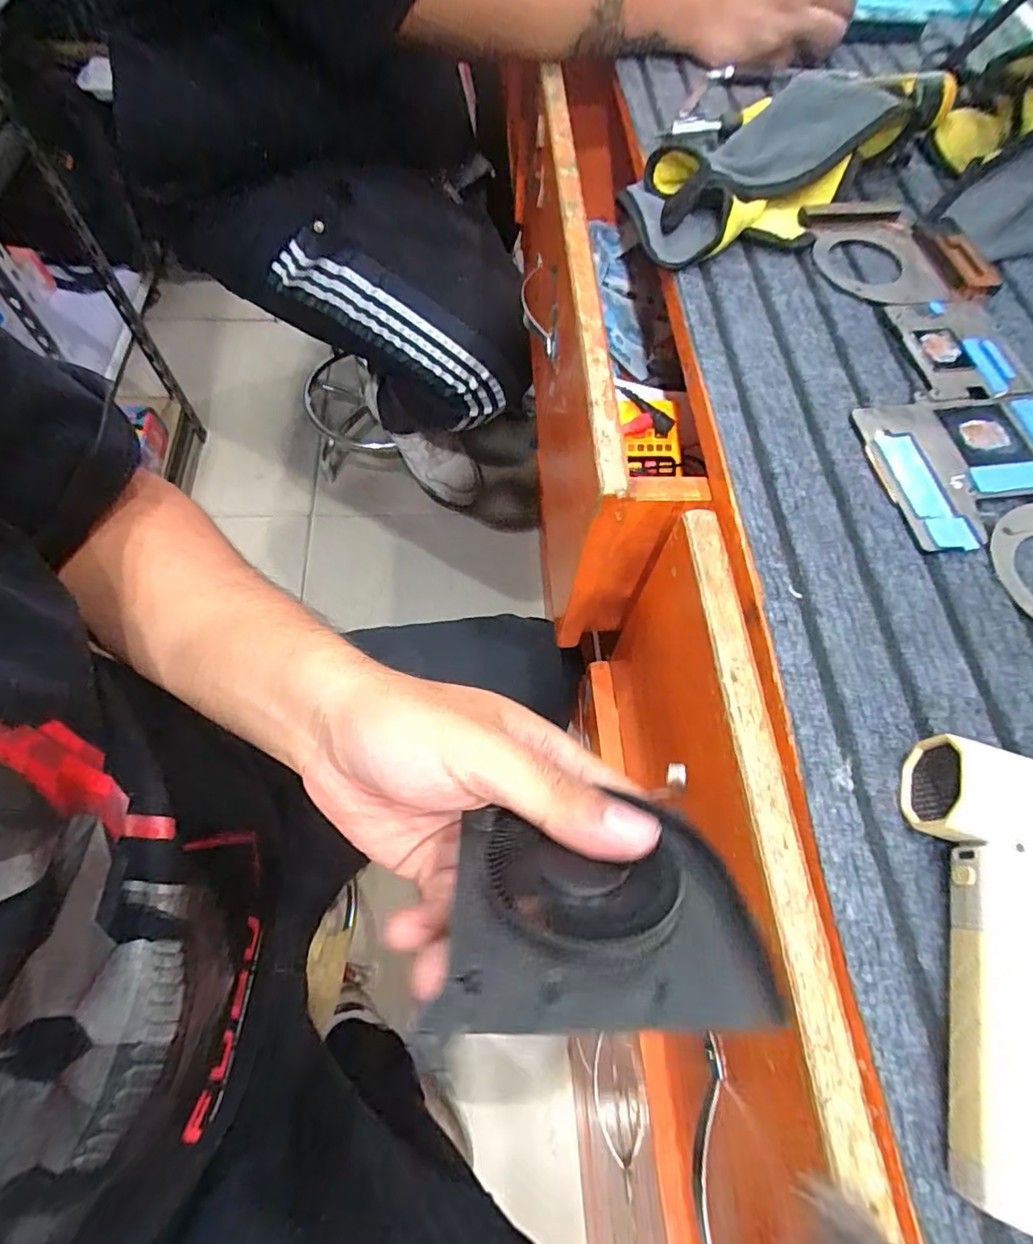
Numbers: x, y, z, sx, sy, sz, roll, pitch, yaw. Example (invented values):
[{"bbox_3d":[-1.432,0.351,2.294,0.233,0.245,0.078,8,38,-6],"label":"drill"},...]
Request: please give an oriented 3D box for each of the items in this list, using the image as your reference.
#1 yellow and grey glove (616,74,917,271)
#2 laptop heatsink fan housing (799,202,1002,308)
[{"bbox_3d":[0.184,-0.324,0.399,0.249,0.043,0.104,-32,69,-16],"label":"yellow and grey glove"},{"bbox_3d":[0.258,-0.248,0.380,0.110,0.015,0.091,-1,64,-2],"label":"laptop heatsink fan housing"}]

